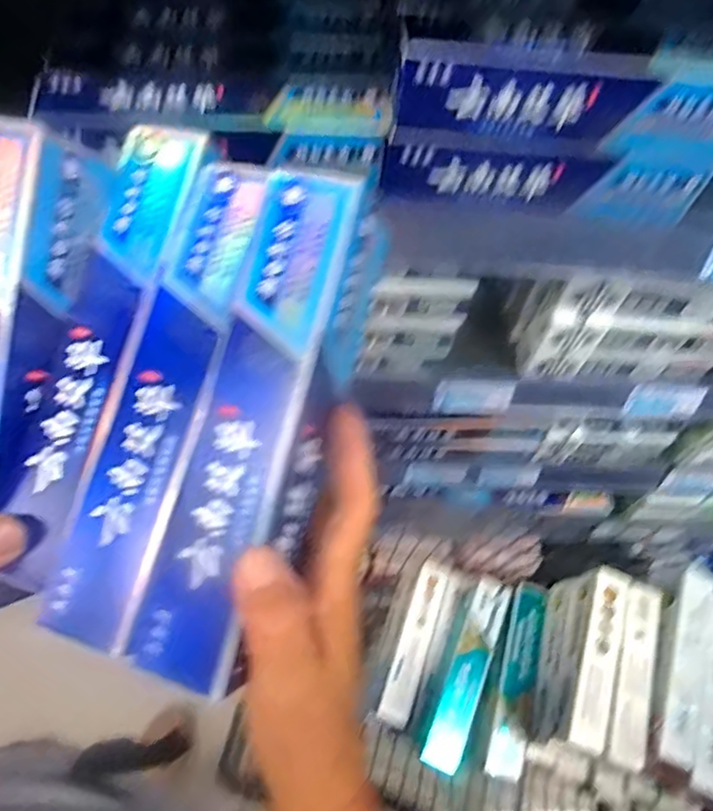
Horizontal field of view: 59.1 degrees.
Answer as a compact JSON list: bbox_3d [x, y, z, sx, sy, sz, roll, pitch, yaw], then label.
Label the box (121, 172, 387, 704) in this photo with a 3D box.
[{"bbox_3d":[-0.047,0.009,0.278,0.067,0.047,0.215,18,85,6],"label":"box"}]

